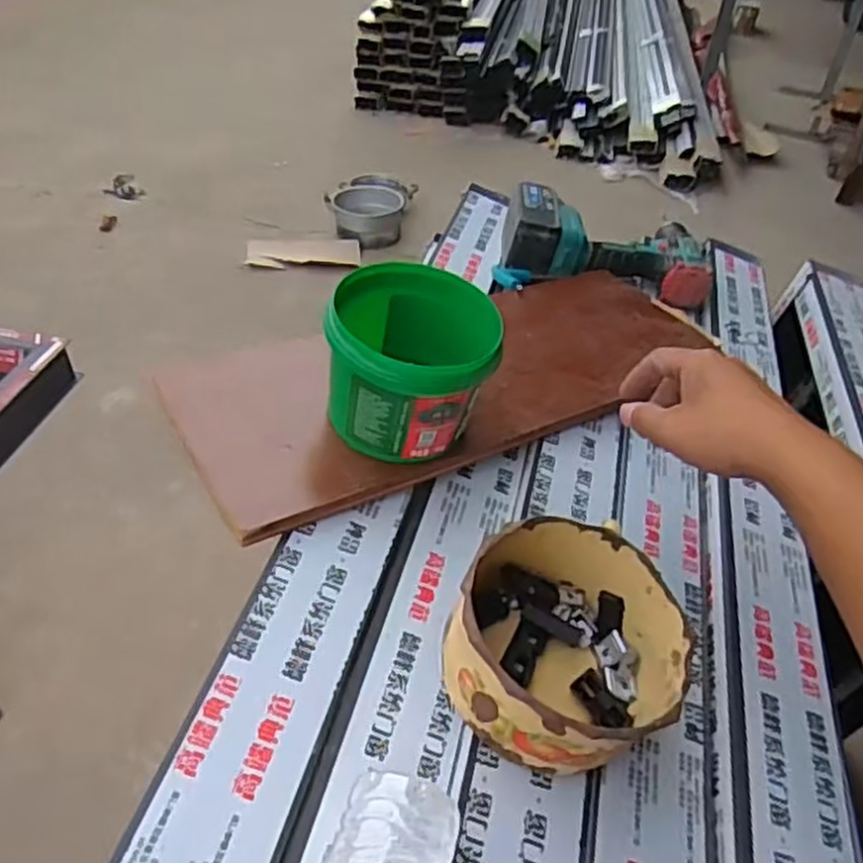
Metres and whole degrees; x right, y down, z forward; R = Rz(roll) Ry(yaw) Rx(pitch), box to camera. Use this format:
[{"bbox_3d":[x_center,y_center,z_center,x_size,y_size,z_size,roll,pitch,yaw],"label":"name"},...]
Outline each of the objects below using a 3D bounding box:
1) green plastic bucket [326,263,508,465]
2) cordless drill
[{"bbox_3d":[-0.016,-0.053,0.580,0.118,0.115,0.120,2,42,-2],"label":"green plastic bucket"},{"bbox_3d":[0.196,-0.219,0.868,0.245,0.084,0.150,2,42,-2],"label":"cordless drill"}]

